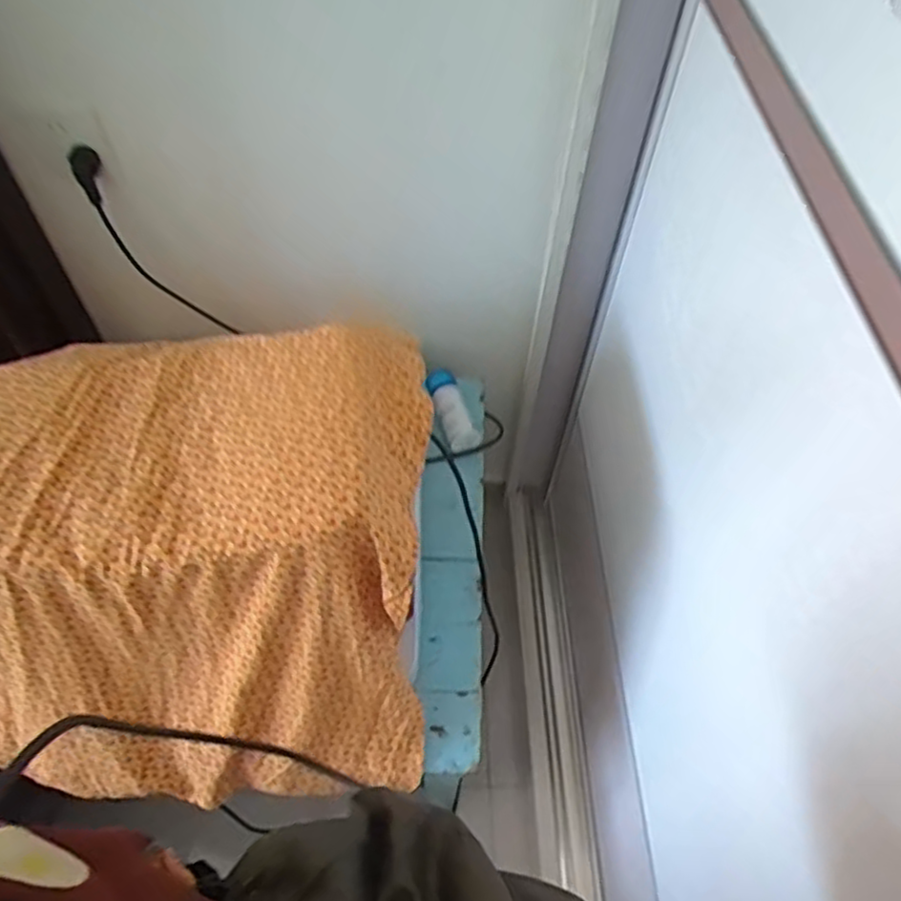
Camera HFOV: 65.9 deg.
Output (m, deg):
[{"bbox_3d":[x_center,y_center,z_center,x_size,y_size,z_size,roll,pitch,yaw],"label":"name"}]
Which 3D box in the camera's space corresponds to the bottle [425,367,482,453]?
[{"bbox_3d":[0.001,-0.065,1.049,0.051,0.044,0.142,-16,57,-12],"label":"bottle"}]

